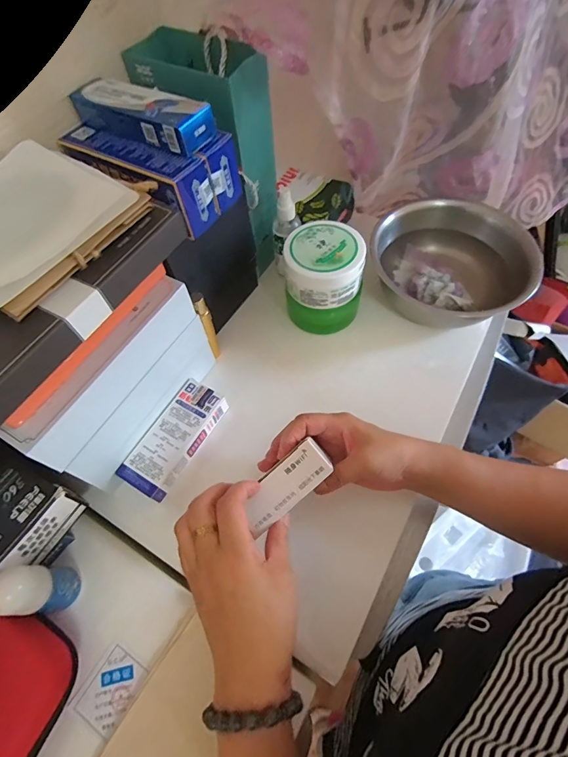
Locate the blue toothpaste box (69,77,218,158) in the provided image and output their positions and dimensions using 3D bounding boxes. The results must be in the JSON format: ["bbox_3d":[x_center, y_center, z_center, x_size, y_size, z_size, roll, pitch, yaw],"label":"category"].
[{"bbox_3d":[-0.130,-0.243,0.350,0.140,0.028,0.043,27,66,17],"label":"blue toothpaste box"}]

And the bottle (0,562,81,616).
[{"bbox_3d":[-0.217,0.188,0.340,0.031,0.101,0.037,-3,61,1],"label":"bottle"}]

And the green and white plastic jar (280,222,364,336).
[{"bbox_3d":[0.050,-0.126,0.488,0.094,0.106,0.092,-1,61,2],"label":"green and white plastic jar"}]

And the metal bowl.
[{"bbox_3d":[0.219,-0.152,0.515,0.205,0.072,0.190,-32,65,-14],"label":"metal bowl"}]

